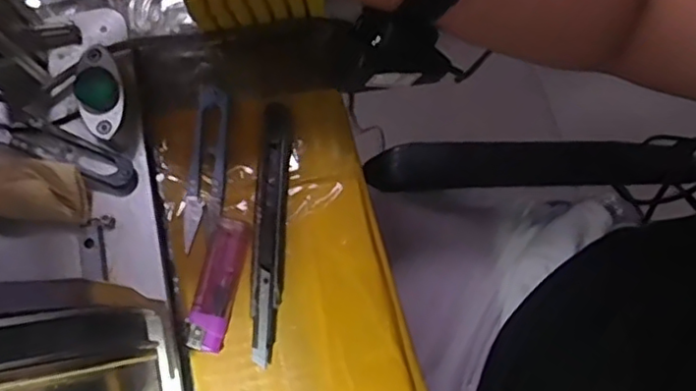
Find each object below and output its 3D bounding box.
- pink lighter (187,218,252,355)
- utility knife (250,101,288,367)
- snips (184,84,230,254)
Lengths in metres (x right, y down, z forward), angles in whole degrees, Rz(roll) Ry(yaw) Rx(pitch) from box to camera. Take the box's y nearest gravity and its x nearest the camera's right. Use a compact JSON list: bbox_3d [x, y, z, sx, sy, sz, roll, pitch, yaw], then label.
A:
[{"bbox_3d":[-0.076,0.053,0.375,0.022,0.011,0.077,13,77,1],"label":"pink lighter"},{"bbox_3d":[-0.048,0.020,0.383,0.018,0.010,0.157,1,77,-1],"label":"utility knife"},{"bbox_3d":[-0.087,-0.019,0.392,0.021,0.008,0.101,4,77,-1],"label":"snips"}]

